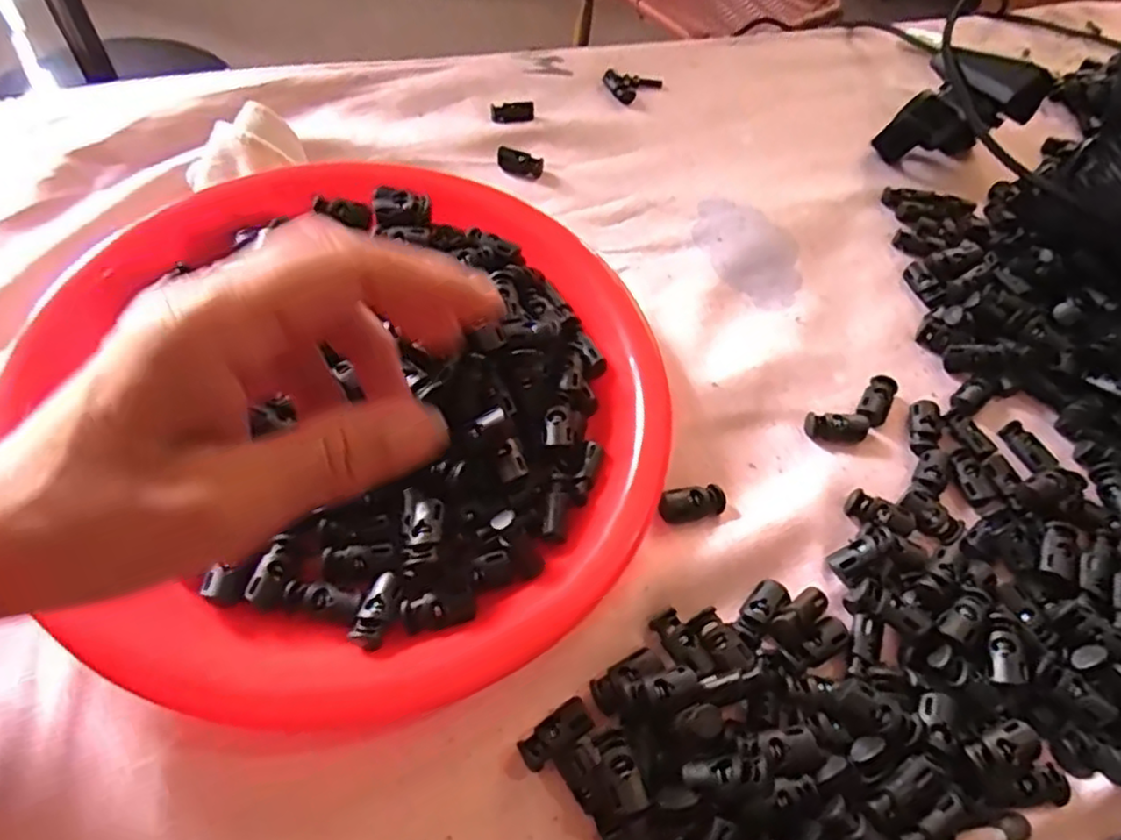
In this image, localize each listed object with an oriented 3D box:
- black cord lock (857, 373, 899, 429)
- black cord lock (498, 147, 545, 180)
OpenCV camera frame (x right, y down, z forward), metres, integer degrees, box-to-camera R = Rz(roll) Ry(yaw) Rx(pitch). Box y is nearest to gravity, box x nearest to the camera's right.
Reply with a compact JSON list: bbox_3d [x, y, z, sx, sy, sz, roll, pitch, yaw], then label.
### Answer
[{"bbox_3d":[0.153,-0.009,0.332,0.014,0.008,0.029,30,58,15],"label":"black cord lock"},{"bbox_3d":[-0.025,-0.155,0.414,0.027,0.010,0.014,13,55,4],"label":"black cord lock"}]

